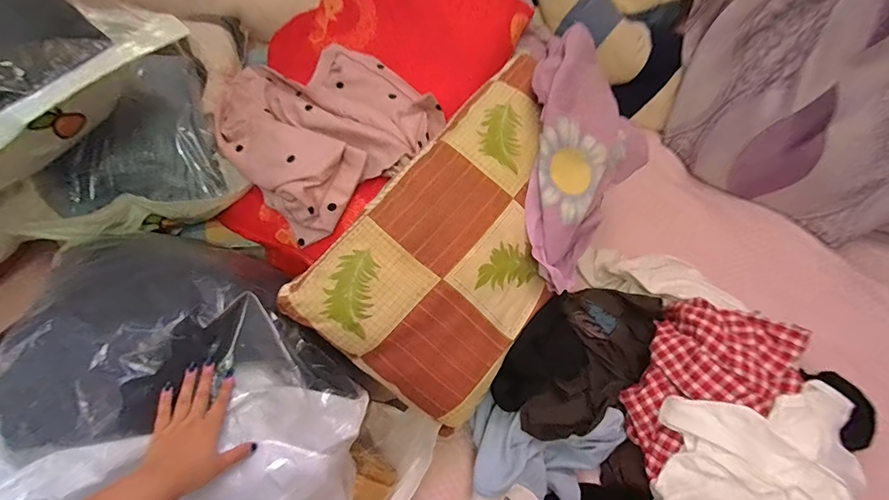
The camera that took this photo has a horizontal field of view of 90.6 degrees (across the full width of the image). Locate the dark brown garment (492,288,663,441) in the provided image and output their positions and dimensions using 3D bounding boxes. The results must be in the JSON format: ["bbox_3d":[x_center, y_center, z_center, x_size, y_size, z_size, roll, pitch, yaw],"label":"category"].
[{"bbox_3d":[0.244,0.165,0.740,0.349,0.111,0.194,-40,74,-18],"label":"dark brown garment"}]

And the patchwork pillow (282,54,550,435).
[{"bbox_3d":[0.059,-0.035,0.687,0.320,0.092,0.566,40,78,-5],"label":"patchwork pillow"}]

